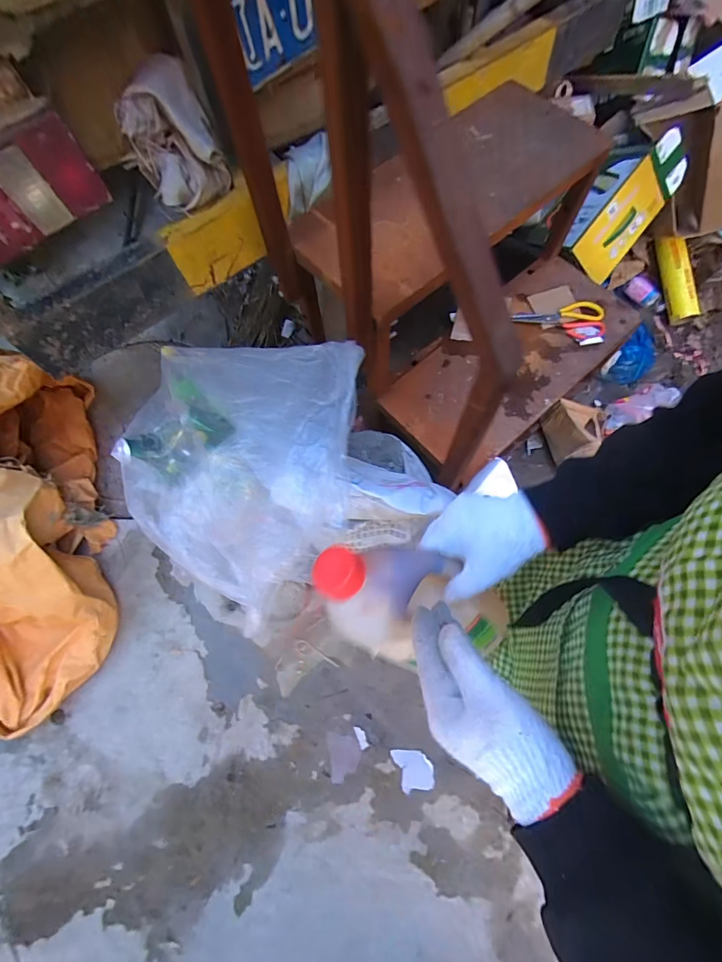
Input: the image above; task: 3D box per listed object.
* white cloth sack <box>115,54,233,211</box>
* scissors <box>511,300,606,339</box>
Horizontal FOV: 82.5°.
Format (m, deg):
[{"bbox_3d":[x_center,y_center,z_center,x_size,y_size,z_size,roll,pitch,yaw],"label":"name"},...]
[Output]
[{"bbox_3d":[-0.323,-0.590,0.714,0.136,0.173,0.088,-40,75,-12],"label":"white cloth sack"},{"bbox_3d":[0.532,-0.435,1.107,0.234,0.019,0.109,2,71,1],"label":"scissors"}]

